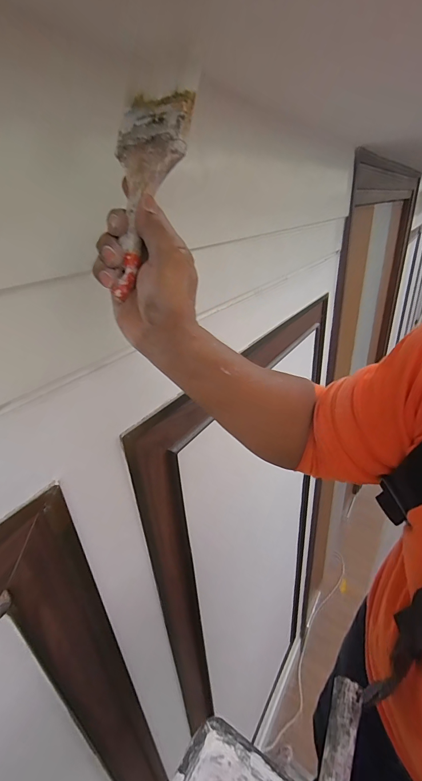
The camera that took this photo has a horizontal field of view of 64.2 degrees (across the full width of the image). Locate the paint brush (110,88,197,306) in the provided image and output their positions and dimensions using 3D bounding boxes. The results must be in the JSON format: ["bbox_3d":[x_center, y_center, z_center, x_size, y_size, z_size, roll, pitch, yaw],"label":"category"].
[{"bbox_3d":[-0.063,-0.168,0.292,0.067,0.163,0.010,17,9,20],"label":"paint brush"}]

